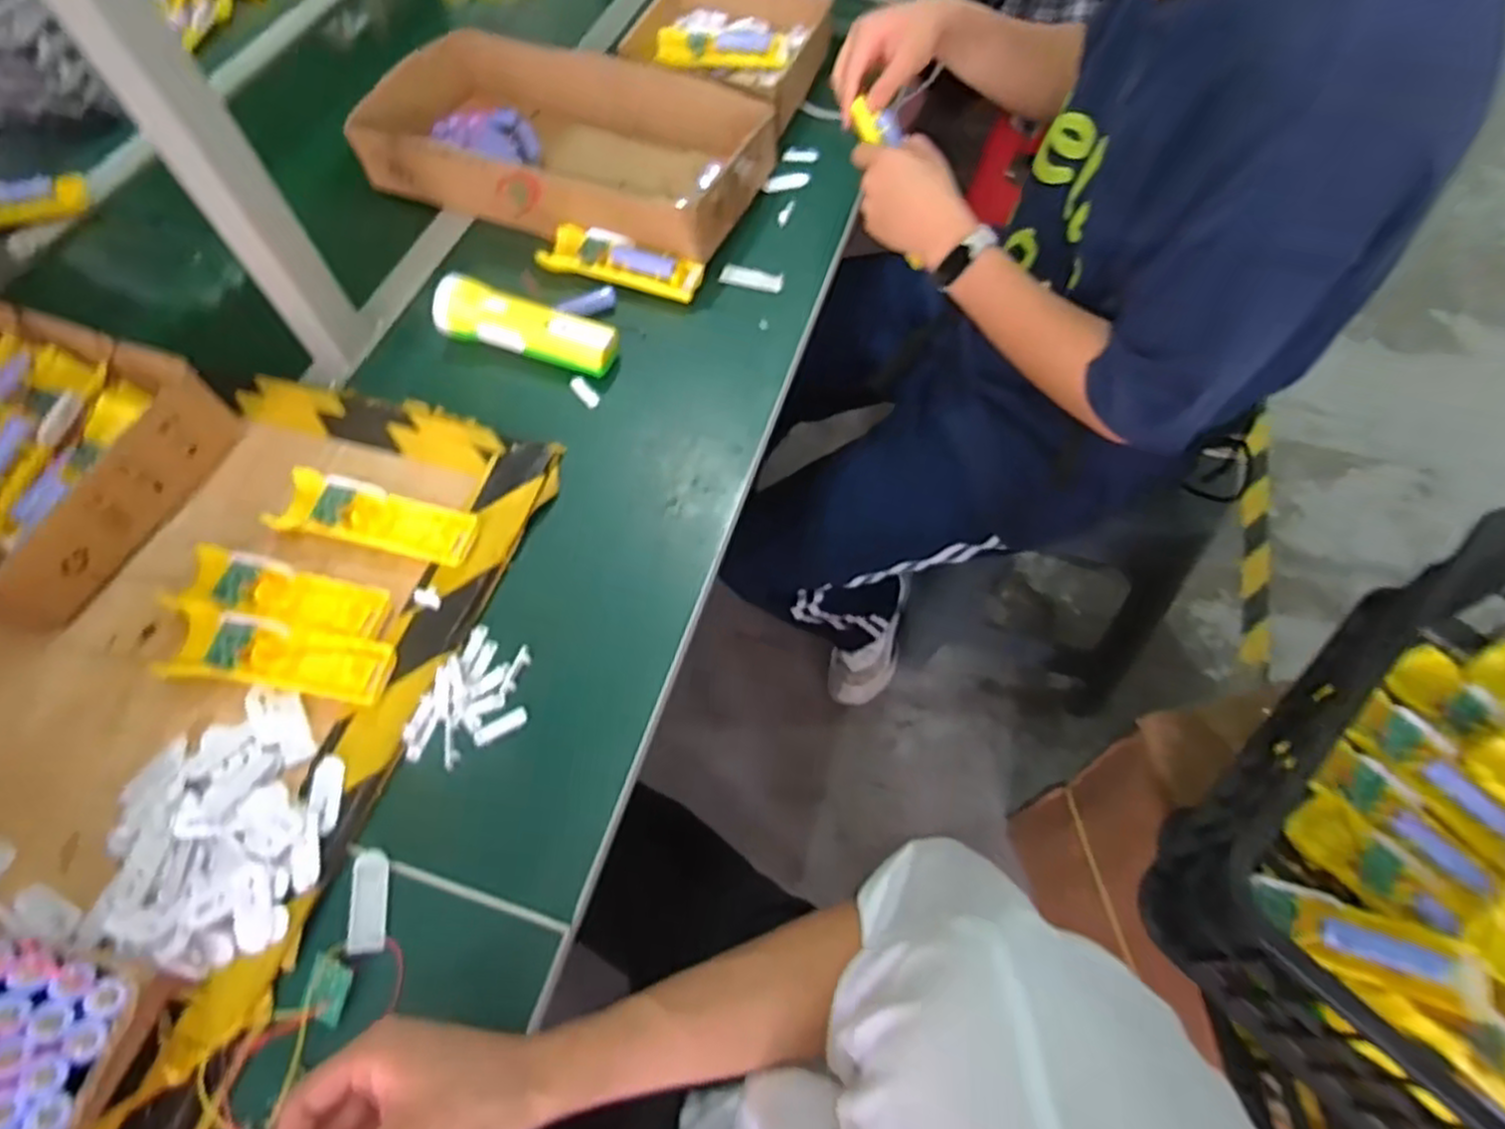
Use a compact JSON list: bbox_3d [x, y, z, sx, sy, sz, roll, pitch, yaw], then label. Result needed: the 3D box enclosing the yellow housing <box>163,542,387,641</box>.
[{"bbox_3d":[-0.355,0.025,0.559,0.161,0.028,0.050,10,61,7],"label":"yellow housing"}]

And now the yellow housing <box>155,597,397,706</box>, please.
[{"bbox_3d":[-0.347,0.065,0.532,0.174,0.024,0.052,9,61,7],"label":"yellow housing"}]

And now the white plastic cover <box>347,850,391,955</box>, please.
[{"bbox_3d":[-0.243,0.215,0.472,0.019,0.011,0.060,-8,61,-3],"label":"white plastic cover"}]

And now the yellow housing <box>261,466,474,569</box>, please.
[{"bbox_3d":[-0.298,-0.035,0.587,0.155,0.028,0.055,12,61,8],"label":"yellow housing"}]

